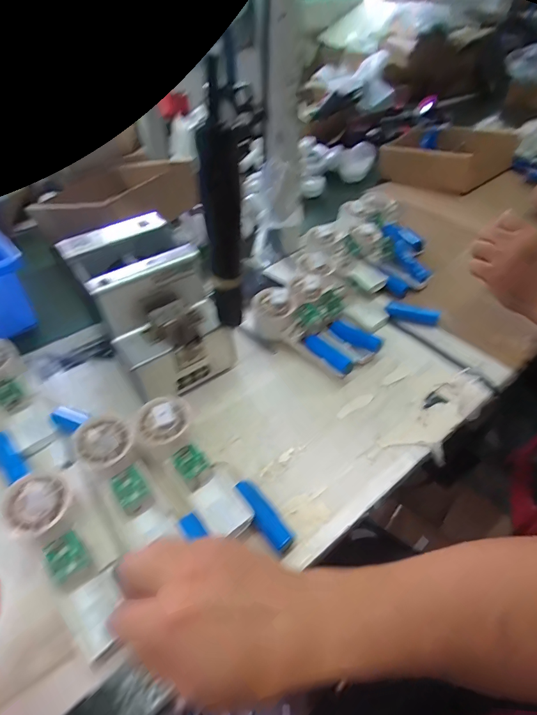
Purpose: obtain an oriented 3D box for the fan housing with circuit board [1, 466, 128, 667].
[{"bbox_3d":[-0.166,0.166,0.314,0.046,0.016,0.153,-30,74,-25],"label":"fan housing with circuit board"}]

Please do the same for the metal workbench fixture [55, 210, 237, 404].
[{"bbox_3d":[-0.144,-0.058,0.475,0.130,0.148,0.174,-28,52,-23],"label":"metal workbench fixture"}]

